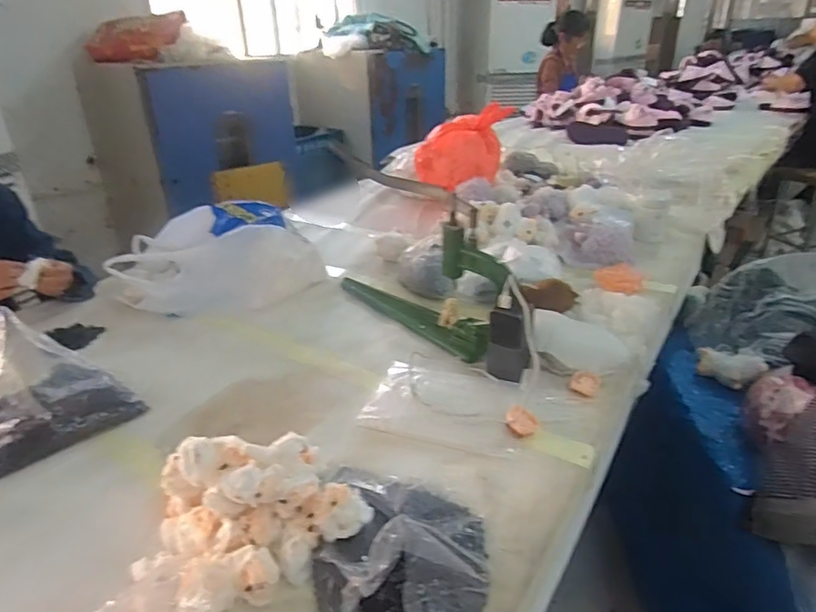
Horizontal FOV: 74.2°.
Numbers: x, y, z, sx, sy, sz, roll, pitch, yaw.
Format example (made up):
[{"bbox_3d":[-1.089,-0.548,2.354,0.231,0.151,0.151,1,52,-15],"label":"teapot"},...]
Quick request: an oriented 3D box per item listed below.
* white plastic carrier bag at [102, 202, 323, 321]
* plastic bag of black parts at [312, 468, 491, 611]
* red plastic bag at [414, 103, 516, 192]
[{"bbox_3d":[-0.392,-0.108,1.152,0.397,0.164,0.280,-9,28,-14],"label":"white plastic carrier bag"},{"bbox_3d":[-0.004,0.235,0.525,0.164,0.086,0.194,18,33,33],"label":"plastic bag of black parts"},{"bbox_3d":[0.165,-0.465,1.566,0.240,0.187,0.212,21,35,37],"label":"red plastic bag"}]

